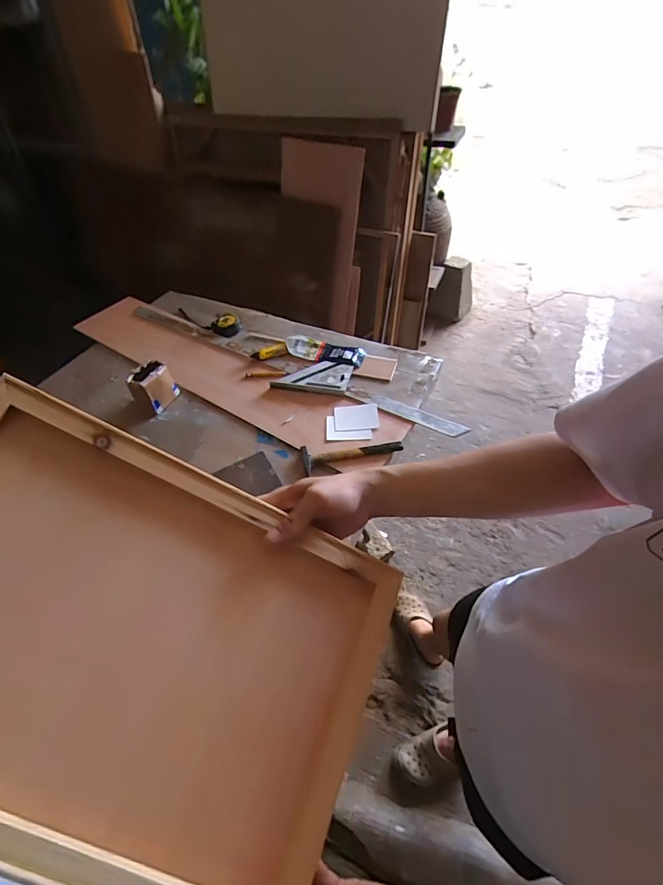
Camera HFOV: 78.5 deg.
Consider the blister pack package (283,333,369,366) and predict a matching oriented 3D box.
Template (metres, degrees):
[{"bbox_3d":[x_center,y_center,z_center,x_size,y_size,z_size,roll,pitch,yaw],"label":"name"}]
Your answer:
[{"bbox_3d":[-0.016,-0.233,1.029,0.202,0.023,0.069,14,54,14],"label":"blister pack package"}]

